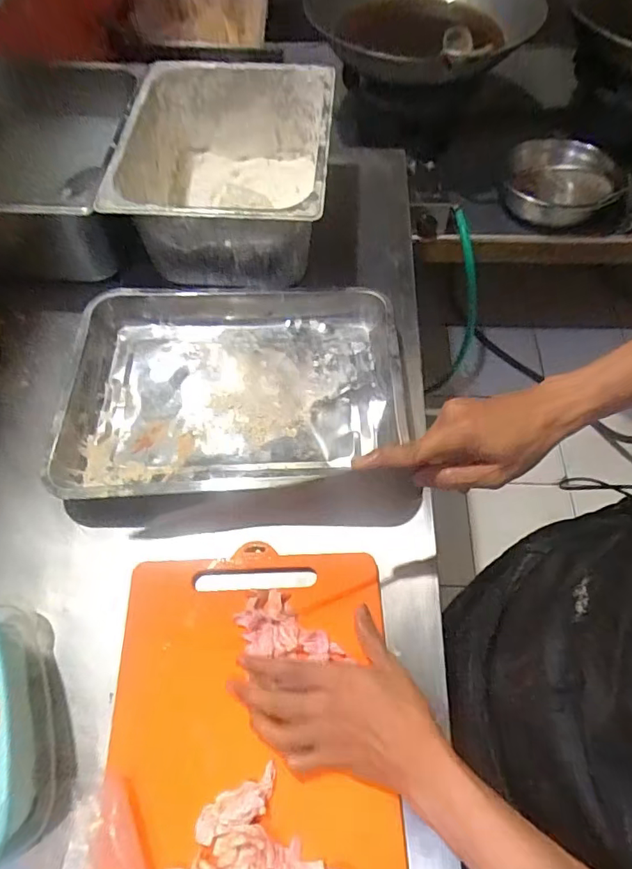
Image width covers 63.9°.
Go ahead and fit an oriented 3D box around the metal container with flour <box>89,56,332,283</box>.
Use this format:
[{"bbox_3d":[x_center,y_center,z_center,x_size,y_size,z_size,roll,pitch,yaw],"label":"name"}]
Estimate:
[{"bbox_3d":[-0.115,-0.362,0.713,0.261,0.163,0.334,3,61,2],"label":"metal container with flour"}]

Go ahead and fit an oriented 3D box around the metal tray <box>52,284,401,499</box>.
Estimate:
[{"bbox_3d":[-0.098,-0.054,0.602,0.385,0.062,0.279,-2,61,-1],"label":"metal tray"}]

